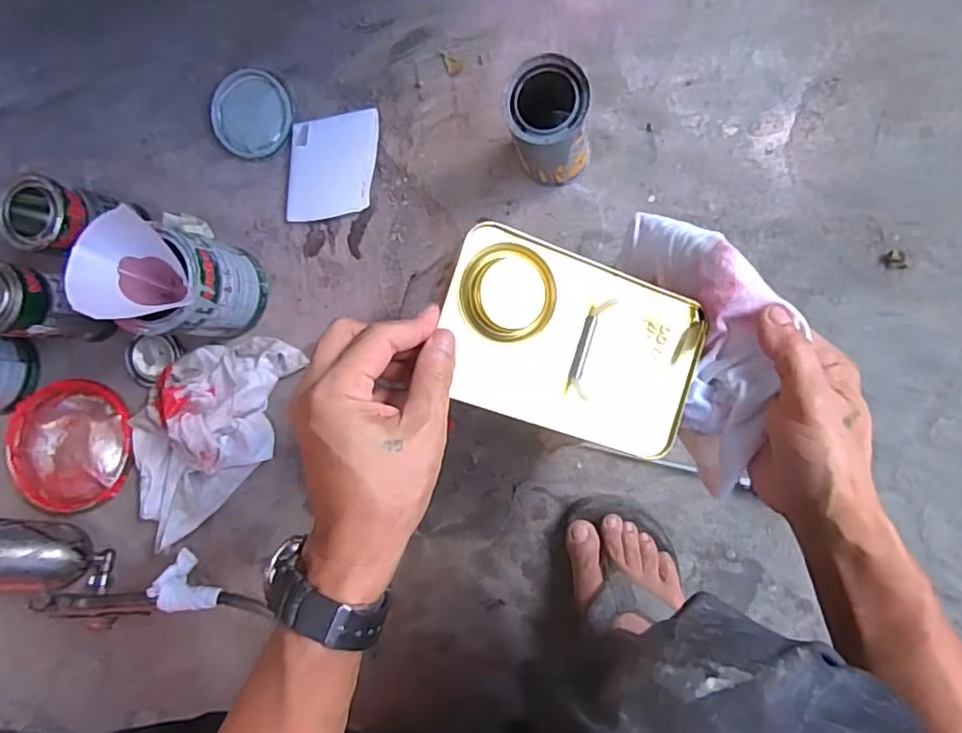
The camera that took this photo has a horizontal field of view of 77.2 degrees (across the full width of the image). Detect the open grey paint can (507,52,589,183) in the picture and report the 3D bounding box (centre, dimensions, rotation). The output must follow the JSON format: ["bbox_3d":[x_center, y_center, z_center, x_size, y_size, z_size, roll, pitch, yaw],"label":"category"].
[{"bbox_3d":[0.063,-0.218,0.555,0.073,0.130,0.079,0,93,9],"label":"open grey paint can"}]

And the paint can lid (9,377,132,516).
[{"bbox_3d":[-0.477,0.090,0.703,0.141,0.017,0.147,0,77,-2],"label":"paint can lid"}]

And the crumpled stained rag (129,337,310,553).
[{"bbox_3d":[-0.313,0.074,0.666,0.232,0.087,0.140,-44,86,8],"label":"crumpled stained rag"}]

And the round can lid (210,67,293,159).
[{"bbox_3d":[-0.255,-0.280,0.665,0.092,0.006,0.088,0,93,9],"label":"round can lid"}]

